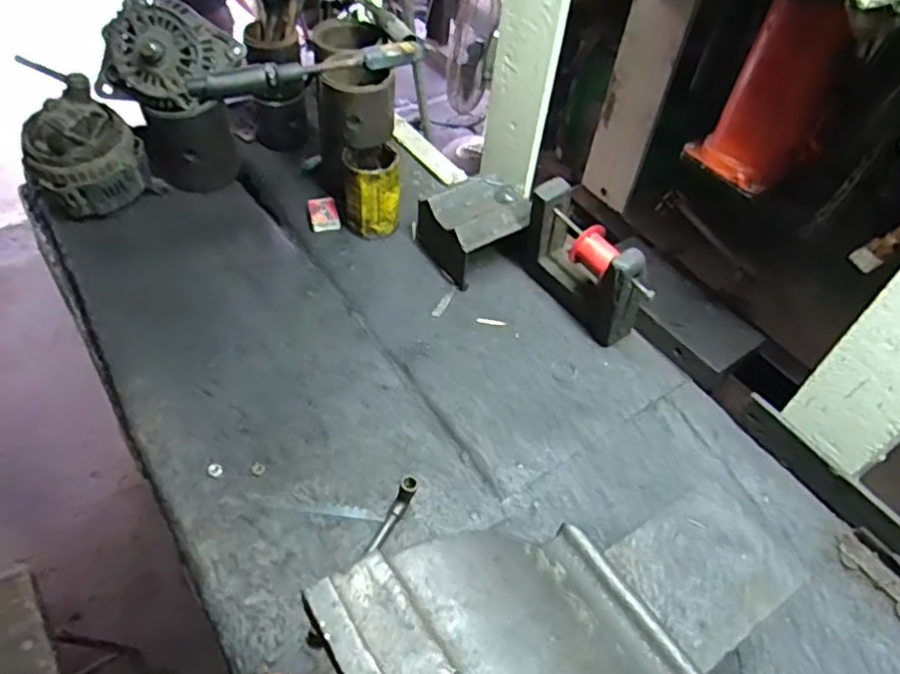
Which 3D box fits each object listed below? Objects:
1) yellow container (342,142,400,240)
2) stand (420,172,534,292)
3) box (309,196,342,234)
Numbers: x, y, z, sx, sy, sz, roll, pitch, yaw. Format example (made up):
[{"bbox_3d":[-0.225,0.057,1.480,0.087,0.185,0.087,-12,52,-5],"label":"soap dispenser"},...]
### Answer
[{"bbox_3d":[-0.108,-0.200,0.882,0.076,0.110,0.077,-1,50,-6],"label":"yellow container"},{"bbox_3d":[0.036,-0.151,0.864,0.131,0.090,0.123,-22,55,-22],"label":"stand"},{"bbox_3d":[-0.180,-0.175,0.910,0.038,0.018,0.052,-13,52,-16],"label":"box"}]

